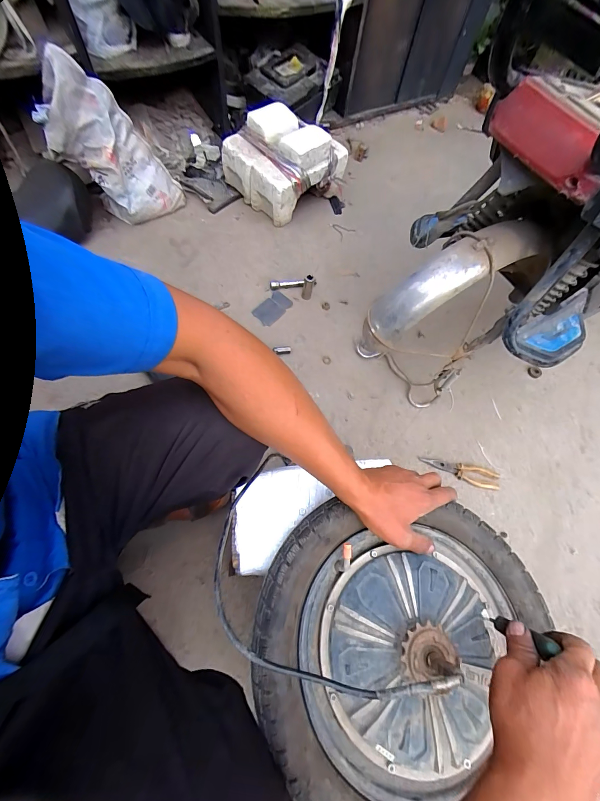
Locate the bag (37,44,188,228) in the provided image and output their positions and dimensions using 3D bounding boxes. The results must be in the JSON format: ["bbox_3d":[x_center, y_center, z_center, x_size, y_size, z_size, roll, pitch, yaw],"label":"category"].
[{"bbox_3d":[-0.524,-0.703,0.902,0.288,0.361,0.136,-20,68,-12],"label":"bag"}]

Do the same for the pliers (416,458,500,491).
[{"bbox_3d":[0.408,0.184,0.822,0.203,0.010,0.050,13,65,3],"label":"pliers"}]

